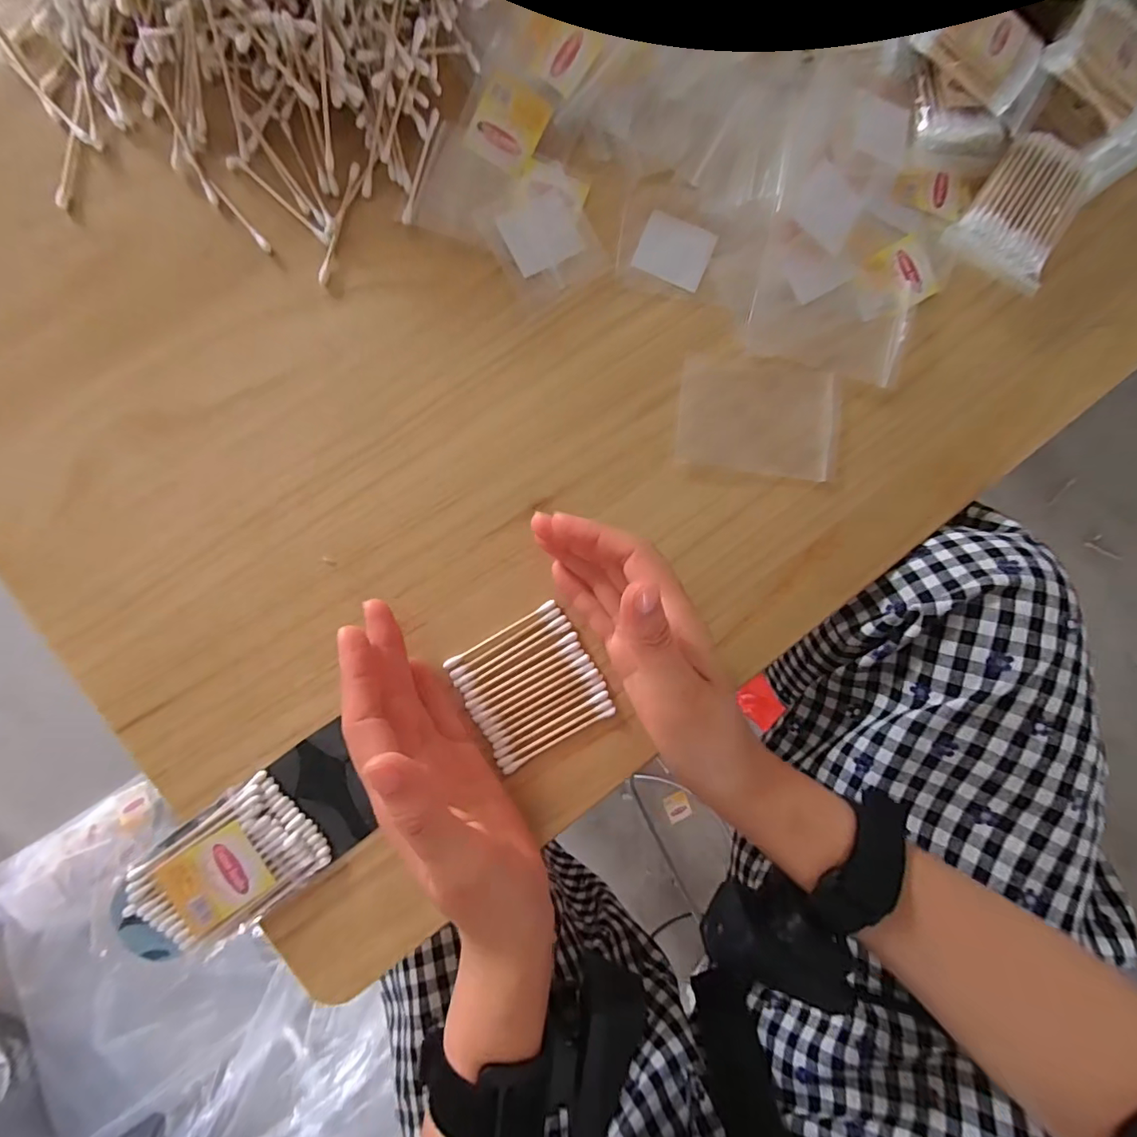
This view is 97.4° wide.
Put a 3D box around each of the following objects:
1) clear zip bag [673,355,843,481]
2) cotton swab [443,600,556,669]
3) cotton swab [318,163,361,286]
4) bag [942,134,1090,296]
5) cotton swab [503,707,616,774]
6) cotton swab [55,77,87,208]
[{"bbox_3d":[0.114,-0.089,0.295,0.098,0.004,0.065,5,86,-5],"label":"clear zip bag"},{"bbox_3d":[-0.037,0.036,0.272,0.068,0.004,0.005,-30,90,-6],"label":"cotton swab"},{"bbox_3d":[-0.126,-0.189,0.273,0.005,0.005,0.069,16,86,-4],"label":"cotton swab"},{"bbox_3d":[0.283,-0.222,0.309,0.059,0.017,0.080,33,85,-2],"label":"bag"},{"bbox_3d":[-0.004,0.093,0.272,0.067,0.004,0.005,-27,89,-6],"label":"cotton swab"},{"bbox_3d":[-0.262,-0.224,0.263,0.005,0.004,0.072,6,86,-5],"label":"cotton swab"}]

